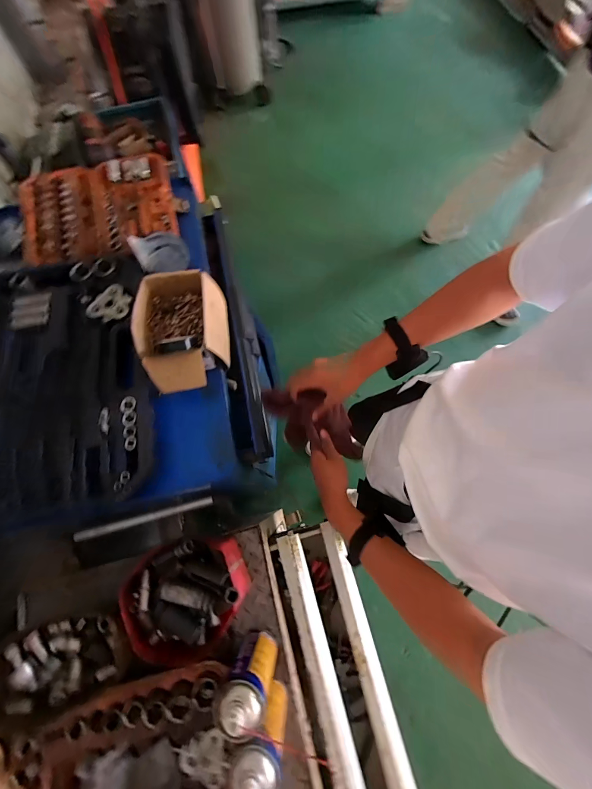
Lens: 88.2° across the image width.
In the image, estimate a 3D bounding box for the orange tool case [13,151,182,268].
[{"bbox_3d":[-0.416,-0.389,0.642,0.327,0.034,0.248,-7,71,-1],"label":"orange tool case"}]

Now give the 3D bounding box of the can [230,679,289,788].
[{"bbox_3d":[-0.045,0.488,0.452,0.060,0.186,0.068,16,72,6],"label":"can"}]

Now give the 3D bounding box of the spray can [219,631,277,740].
[{"bbox_3d":[-0.066,0.427,0.472,0.059,0.199,0.056,0,71,1],"label":"spray can"}]

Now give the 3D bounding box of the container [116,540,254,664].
[{"bbox_3d":[-0.191,0.340,0.529,0.183,0.065,0.207,33,75,11],"label":"container"}]

